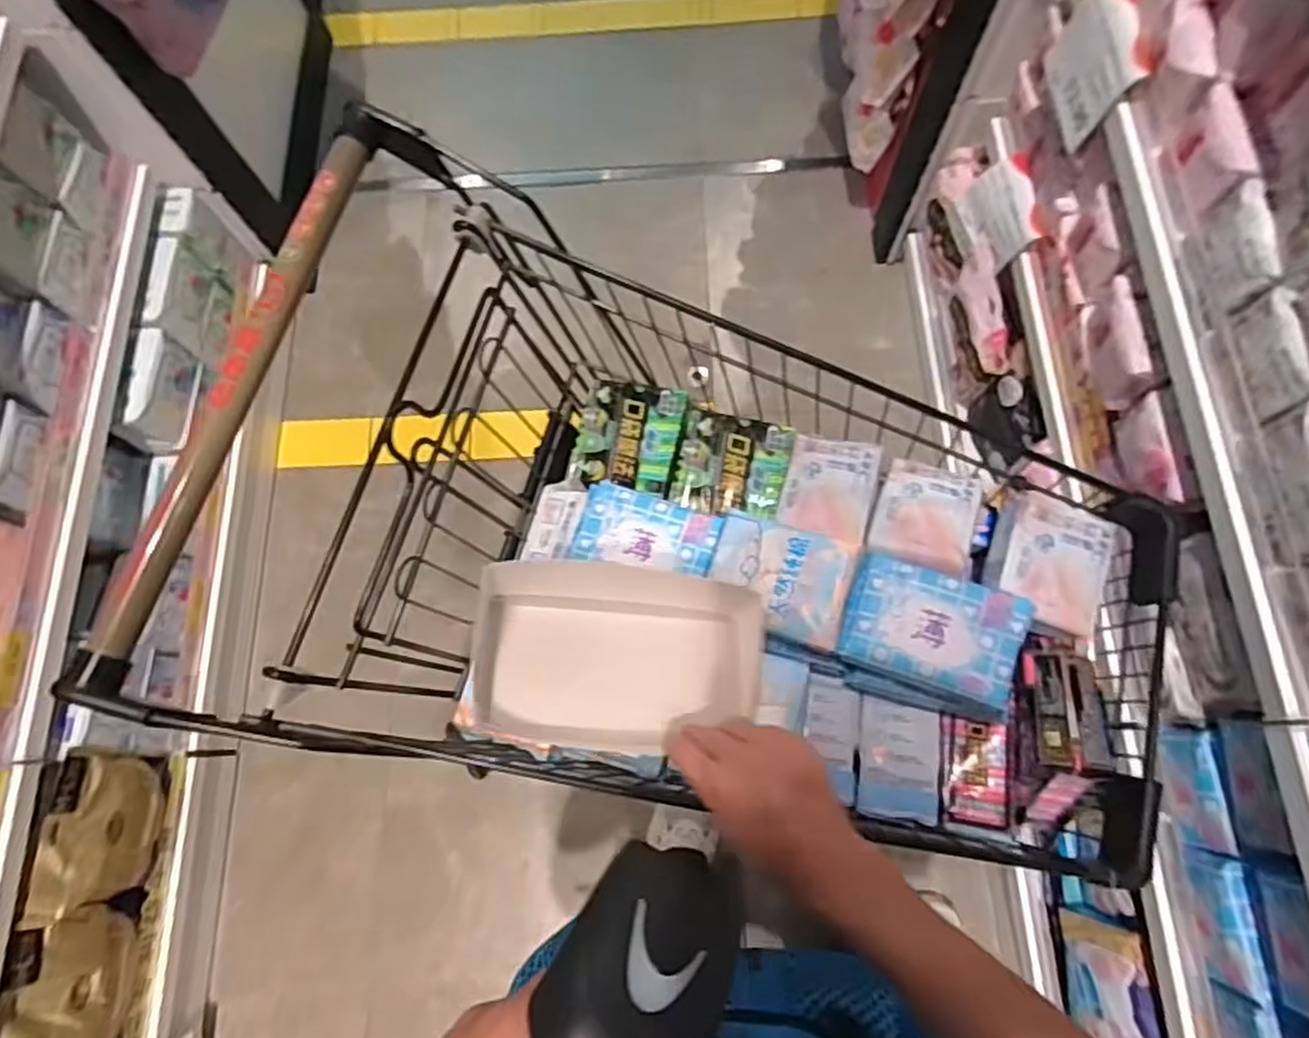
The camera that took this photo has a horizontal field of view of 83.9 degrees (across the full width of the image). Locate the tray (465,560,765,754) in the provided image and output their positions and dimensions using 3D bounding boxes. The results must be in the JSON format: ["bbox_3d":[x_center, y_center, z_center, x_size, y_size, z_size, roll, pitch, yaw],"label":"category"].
[{"bbox_3d":[-0.027,0.106,0.541,0.206,0.035,0.137,8,90,-8],"label":"tray"}]

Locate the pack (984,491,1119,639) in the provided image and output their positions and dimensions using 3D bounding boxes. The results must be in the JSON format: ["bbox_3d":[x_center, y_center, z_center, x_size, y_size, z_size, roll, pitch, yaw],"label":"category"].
[{"bbox_3d":[0.356,0.040,0.656,0.090,0.033,0.112,16,75,7],"label":"pack"}]

